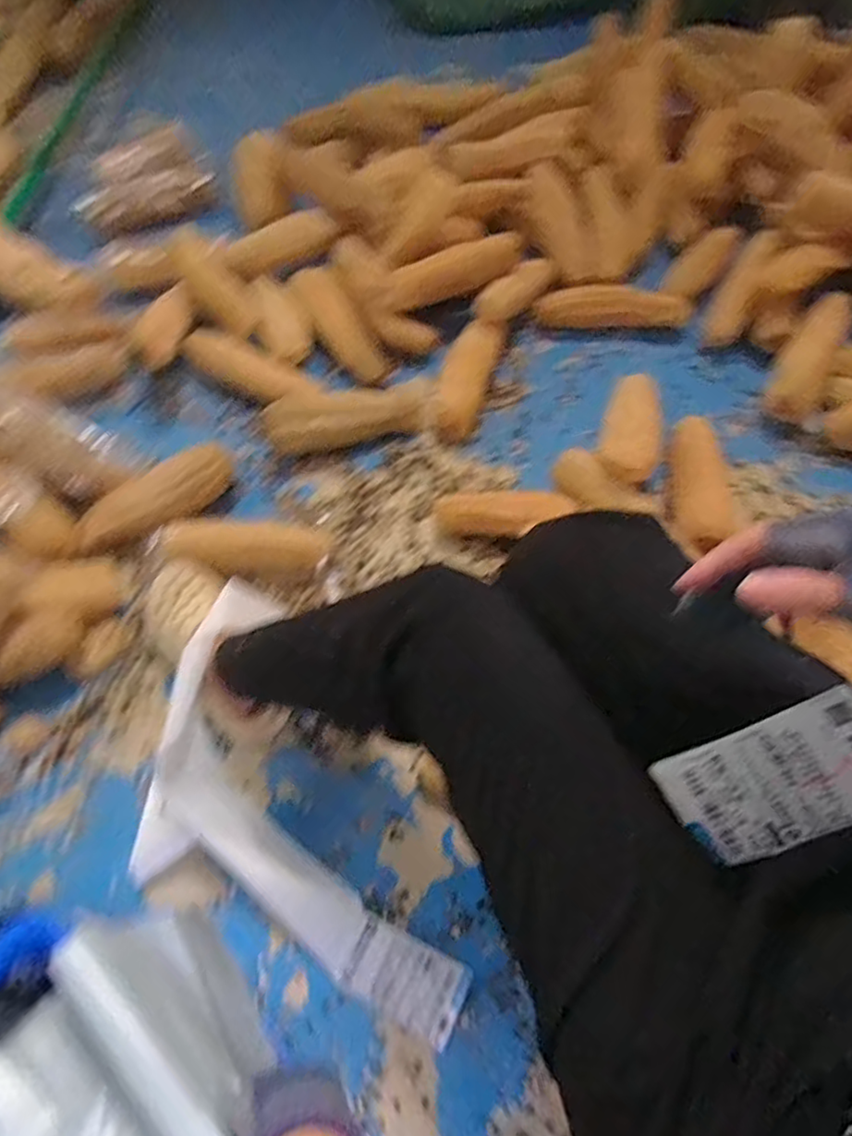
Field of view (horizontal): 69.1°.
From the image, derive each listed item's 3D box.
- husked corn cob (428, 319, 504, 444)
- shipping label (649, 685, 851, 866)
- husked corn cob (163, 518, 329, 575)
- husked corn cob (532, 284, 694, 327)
[{"bbox_3d":[0.062,-0.309,1.011,0.079,0.064,0.211,16,66,8],"label":"husked corn cob"},{"bbox_3d":[0.223,0.136,0.392,0.131,0.004,0.076,-34,82,23],"label":"shipping label"},{"bbox_3d":[-0.247,-0.030,0.866,0.224,0.064,0.071,2,65,2],"label":"husked corn cob"},{"bbox_3d":[0.326,-0.458,1.081,0.267,0.061,0.070,1,65,2],"label":"husked corn cob"}]

